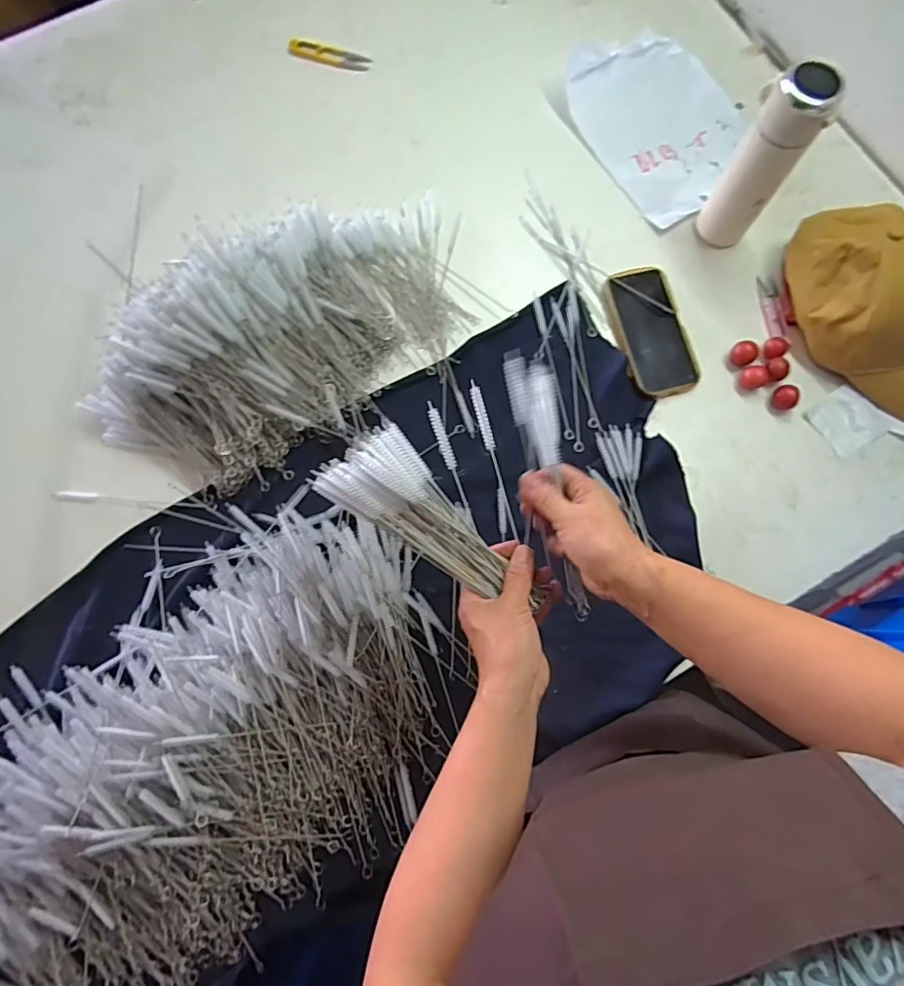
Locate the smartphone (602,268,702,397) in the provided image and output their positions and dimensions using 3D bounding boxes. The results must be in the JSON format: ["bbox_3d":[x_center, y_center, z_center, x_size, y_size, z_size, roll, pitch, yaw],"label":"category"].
[{"bbox_3d":[0.256,-0.207,0.690,0.086,0.011,0.174,-14,79,-4],"label":"smartphone"}]

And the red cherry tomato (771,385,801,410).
[{"bbox_3d":[0.412,-0.118,0.669,0.027,0.021,0.029,0,79,-1],"label":"red cherry tomato"}]

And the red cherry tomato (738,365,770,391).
[{"bbox_3d":[0.376,-0.143,0.674,0.029,0.022,0.029,0,79,-1],"label":"red cherry tomato"}]

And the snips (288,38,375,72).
[{"bbox_3d":[-0.180,-0.639,0.789,0.124,0.004,0.029,18,79,3],"label":"snips"}]

